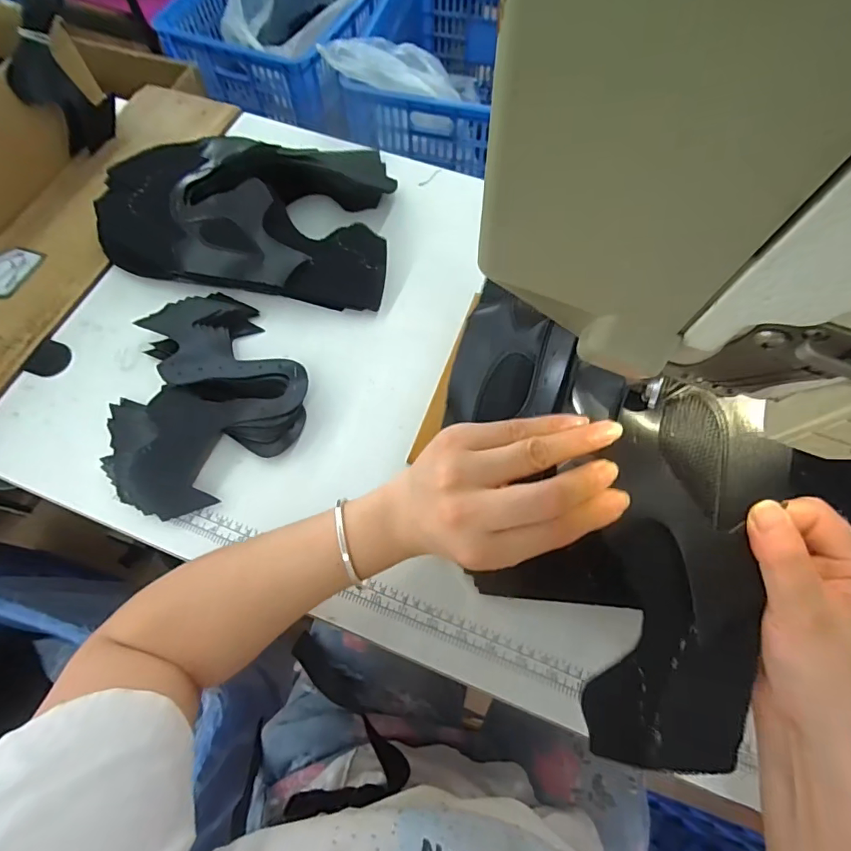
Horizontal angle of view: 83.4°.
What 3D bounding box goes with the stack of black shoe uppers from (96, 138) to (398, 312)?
[{"bbox_3d":[-0.196,-0.237,0.522,0.325,0.085,0.183,8,67,4],"label":"stack of black shoe uppers"}]

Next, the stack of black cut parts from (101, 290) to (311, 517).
[{"bbox_3d":[-0.225,-0.030,0.459,0.200,0.037,0.195,-36,71,-14],"label":"stack of black cut parts"}]

